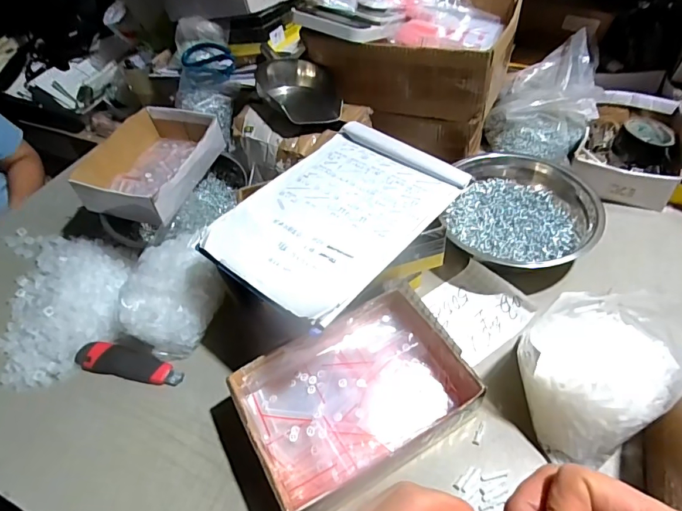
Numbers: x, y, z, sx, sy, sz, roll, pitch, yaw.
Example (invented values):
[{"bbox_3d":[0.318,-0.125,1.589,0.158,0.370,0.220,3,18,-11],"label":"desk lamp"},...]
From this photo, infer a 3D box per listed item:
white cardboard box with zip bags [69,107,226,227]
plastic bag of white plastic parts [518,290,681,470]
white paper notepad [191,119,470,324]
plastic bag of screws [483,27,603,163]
[{"bbox_3d":[-0.328,-0.165,0.787,0.188,0.061,0.243,12,51,16],"label":"white cardboard box with zip bags"},{"bbox_3d":[0.292,0.128,0.524,0.197,0.113,0.159,-34,54,-22],"label":"plastic bag of white plastic parts"},{"bbox_3d":[-0.006,-0.061,0.582,0.221,0.014,0.298,31,59,29],"label":"white paper notepad"},{"bbox_3d":[0.374,-0.288,0.826,0.177,0.139,0.193,17,53,20],"label":"plastic bag of screws"}]

